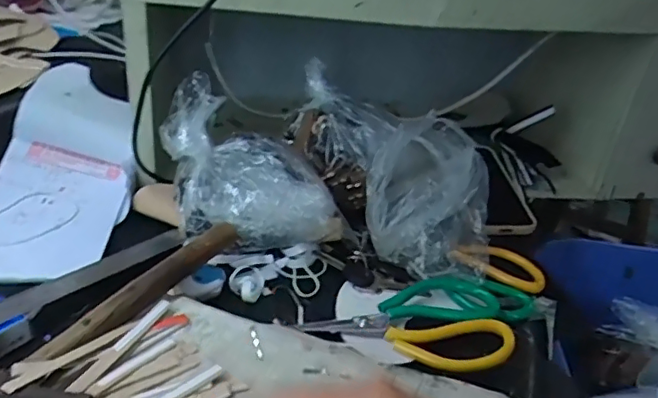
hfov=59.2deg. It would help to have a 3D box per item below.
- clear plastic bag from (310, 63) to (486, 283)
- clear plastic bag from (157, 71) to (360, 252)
[{"bbox_3d":[0.074,-0.029,0.609,0.135,0.121,0.226,-6,33,-21],"label":"clear plastic bag"},{"bbox_3d":[-0.071,-0.025,0.554,0.176,0.130,0.108,3,31,-7],"label":"clear plastic bag"}]

